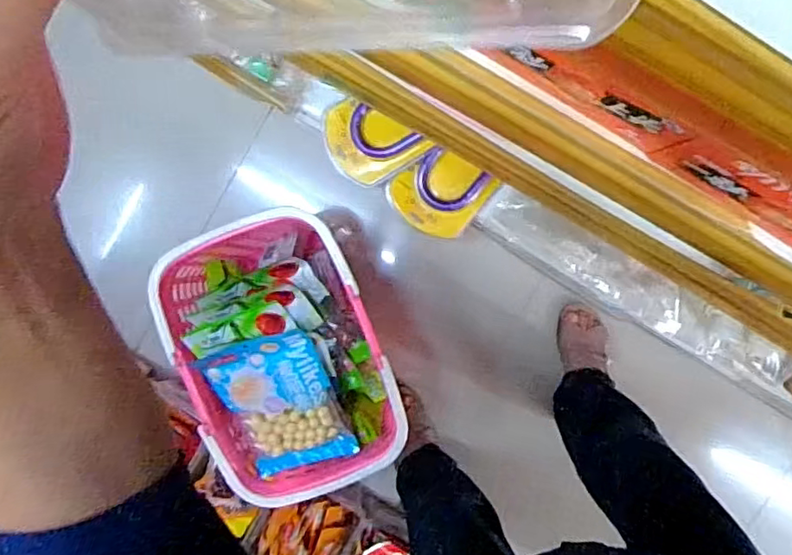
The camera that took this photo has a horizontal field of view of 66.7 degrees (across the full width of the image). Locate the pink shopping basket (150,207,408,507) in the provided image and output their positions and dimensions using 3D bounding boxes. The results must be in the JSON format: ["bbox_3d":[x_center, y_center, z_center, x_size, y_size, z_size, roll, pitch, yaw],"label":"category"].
[{"bbox_3d":[-0.183,0.128,1.005,0.307,0.199,0.442,-22,95,3],"label":"pink shopping basket"}]

